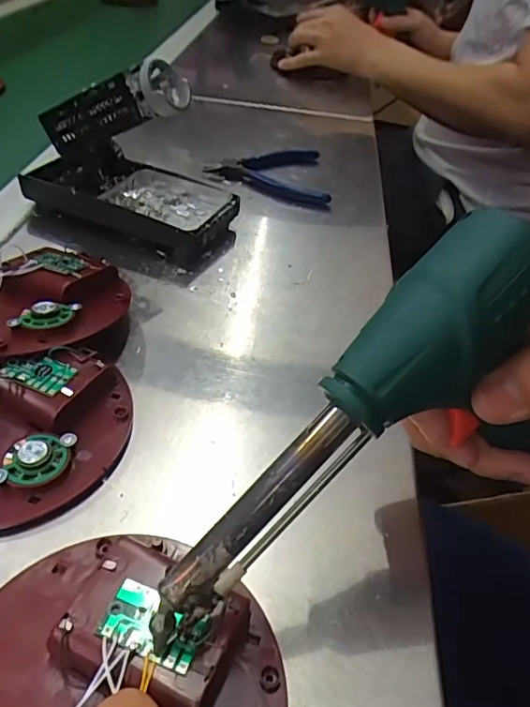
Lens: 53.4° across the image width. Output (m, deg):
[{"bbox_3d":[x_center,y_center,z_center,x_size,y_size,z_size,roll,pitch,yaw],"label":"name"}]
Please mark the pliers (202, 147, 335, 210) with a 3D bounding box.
[{"bbox_3d":[0.001,-0.173,0.513,0.115,0.013,0.109,1,44,-7],"label":"pliers"}]

